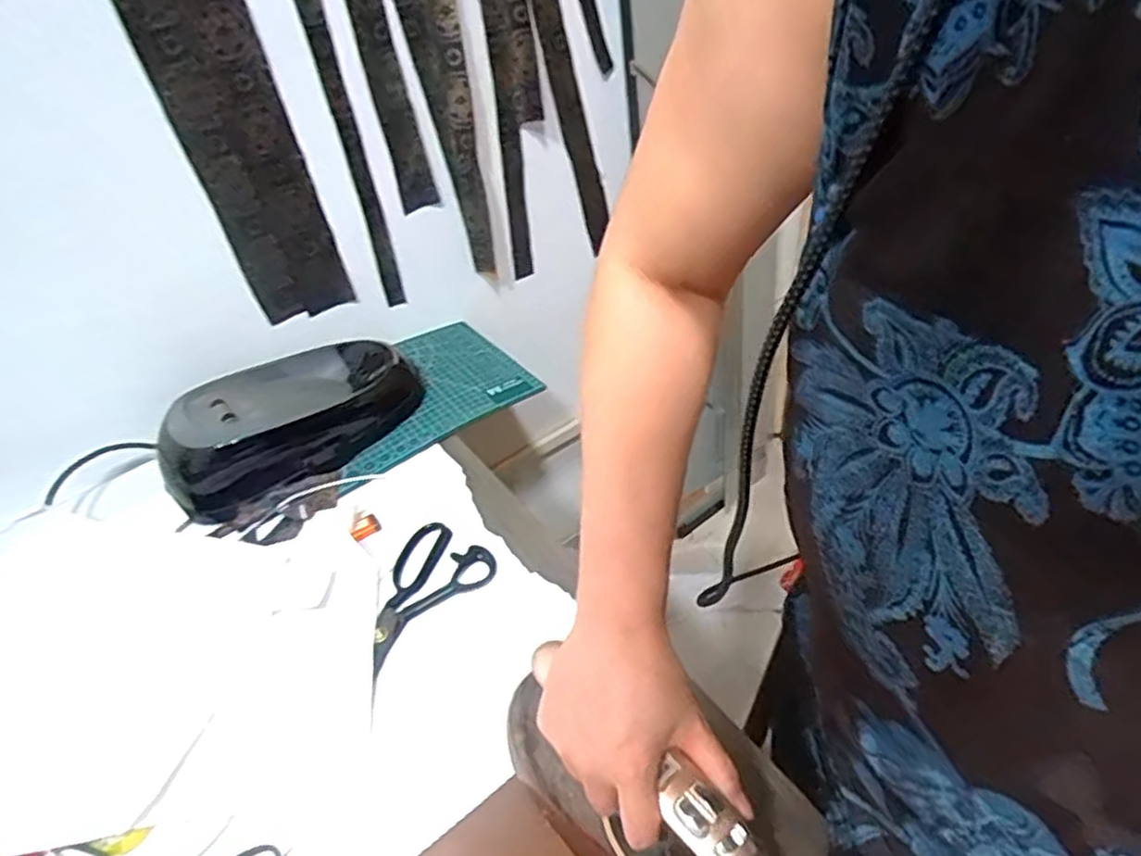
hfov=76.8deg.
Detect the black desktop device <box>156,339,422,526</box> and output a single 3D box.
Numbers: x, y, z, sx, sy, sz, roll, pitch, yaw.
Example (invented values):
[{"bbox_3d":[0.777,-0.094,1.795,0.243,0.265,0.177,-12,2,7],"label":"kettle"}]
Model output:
[{"bbox_3d":[-0.322,-0.019,0.834,0.296,0.080,0.148,-36,49,-27],"label":"black desktop device"}]

